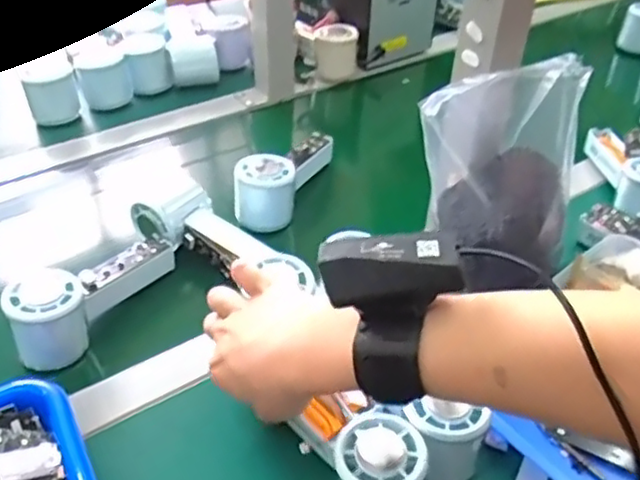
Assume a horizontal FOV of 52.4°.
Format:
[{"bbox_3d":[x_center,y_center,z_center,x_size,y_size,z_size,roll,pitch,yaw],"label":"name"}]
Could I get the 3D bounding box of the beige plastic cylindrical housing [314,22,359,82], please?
[{"bbox_3d":[0.021,-0.257,0.877,0.056,0.062,0.056,-1,41,-4],"label":"beige plastic cylindrical housing"}]

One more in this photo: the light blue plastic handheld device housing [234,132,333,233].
[{"bbox_3d":[-0.034,-0.073,0.675,0.053,0.061,0.146,16,42,15],"label":"light blue plastic handheld device housing"}]

